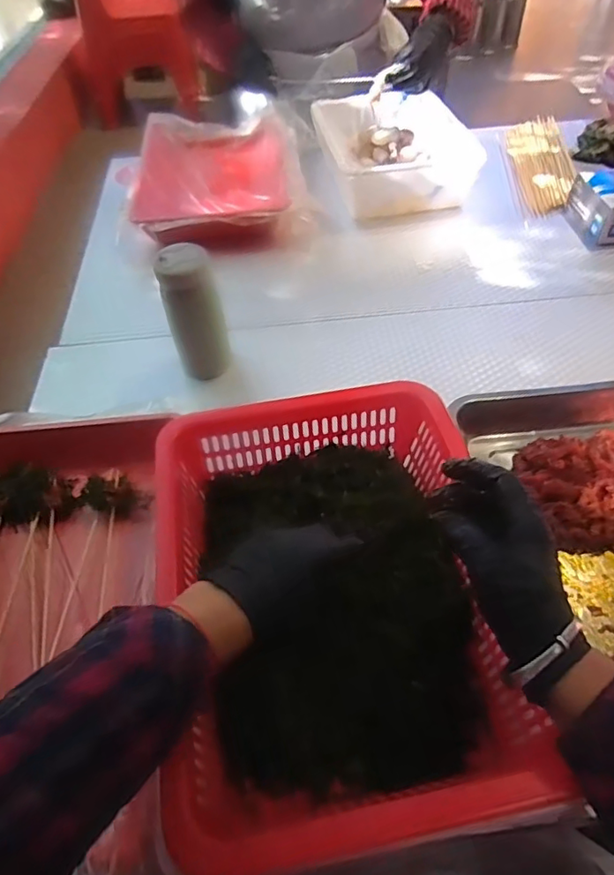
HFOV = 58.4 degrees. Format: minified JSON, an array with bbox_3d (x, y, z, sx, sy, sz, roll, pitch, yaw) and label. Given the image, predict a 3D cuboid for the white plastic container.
[{"bbox_3d":[0.151,-0.526,1.009,0.244,0.089,0.297,-12,51,-7],"label":"white plastic container"}]

